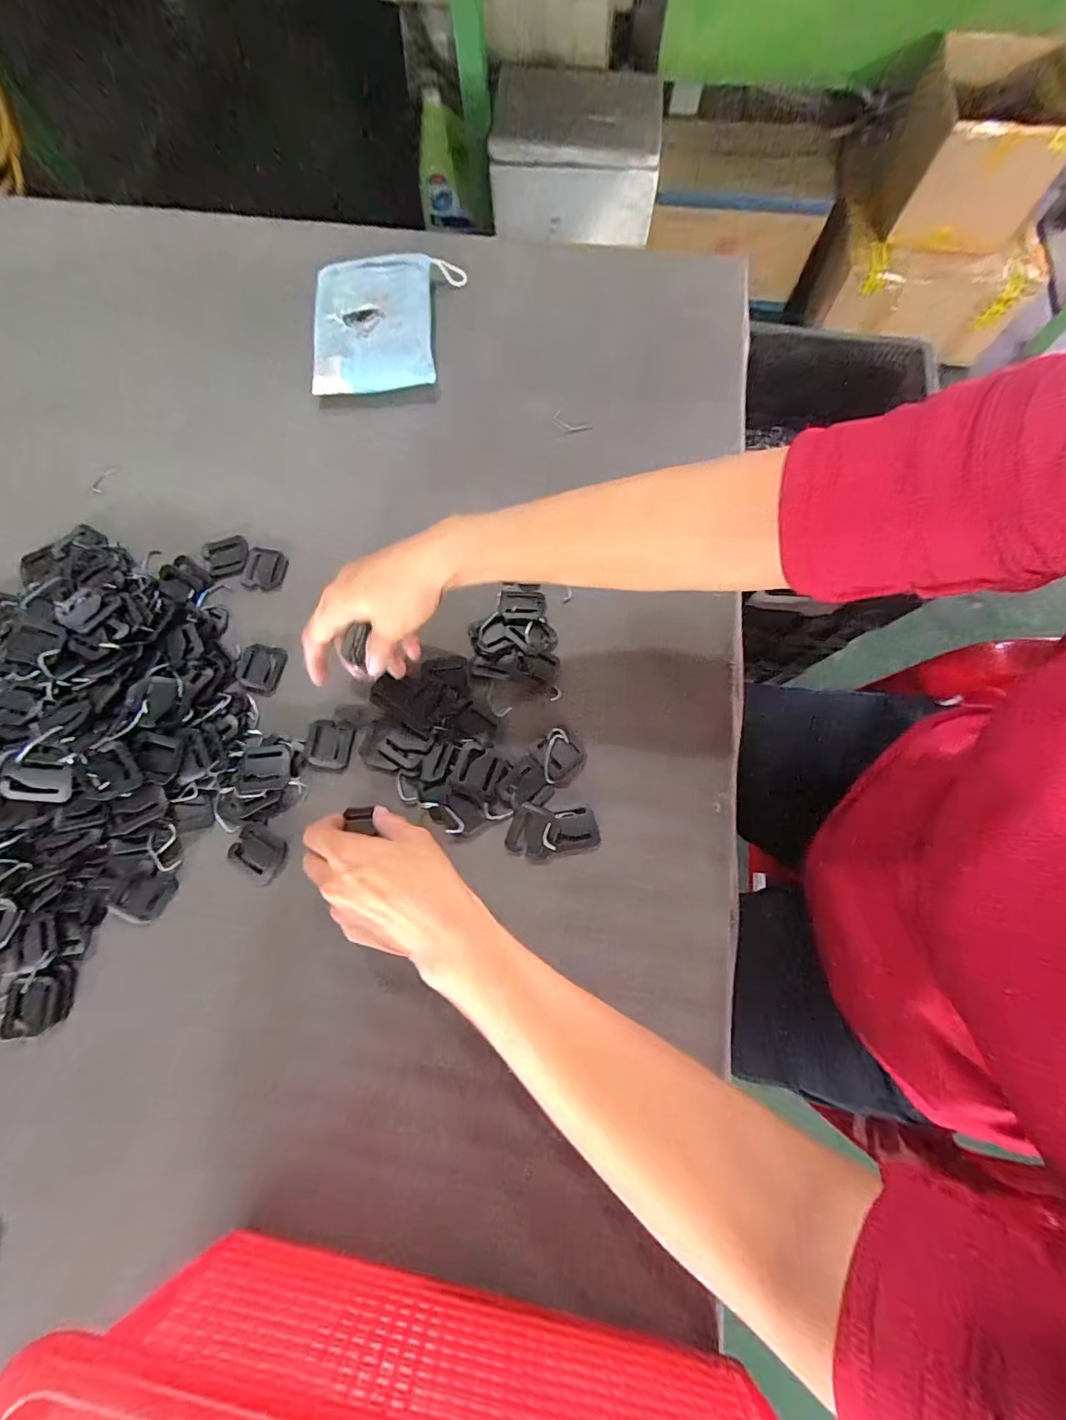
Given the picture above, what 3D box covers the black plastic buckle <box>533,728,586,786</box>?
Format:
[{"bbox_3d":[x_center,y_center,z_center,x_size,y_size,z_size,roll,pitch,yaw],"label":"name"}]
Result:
[{"bbox_3d":[0.019,0.037,0.379,0.035,0.004,0.039,-42,78,-9],"label":"black plastic buckle"}]

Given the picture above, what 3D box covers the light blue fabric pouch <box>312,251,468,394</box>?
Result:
[{"bbox_3d":[-0.146,-0.392,0.486,0.130,0.029,0.166,-2,75,0],"label":"light blue fabric pouch"}]

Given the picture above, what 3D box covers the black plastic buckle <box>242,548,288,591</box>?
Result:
[{"bbox_3d":[-0.236,-0.123,0.432,0.032,0.006,0.040,6,75,2],"label":"black plastic buckle"}]

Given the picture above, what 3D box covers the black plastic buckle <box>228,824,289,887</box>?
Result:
[{"bbox_3d":[-0.202,0.105,0.359,0.042,0.004,0.033,32,78,9],"label":"black plastic buckle"}]

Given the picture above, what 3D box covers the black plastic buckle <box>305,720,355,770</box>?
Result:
[{"bbox_3d":[-0.160,0.026,0.381,0.033,0.006,0.038,3,75,2],"label":"black plastic buckle"}]

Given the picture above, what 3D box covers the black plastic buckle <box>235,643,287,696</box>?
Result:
[{"bbox_3d":[-0.225,-0.034,0.403,0.033,0.004,0.041,10,76,3],"label":"black plastic buckle"}]

